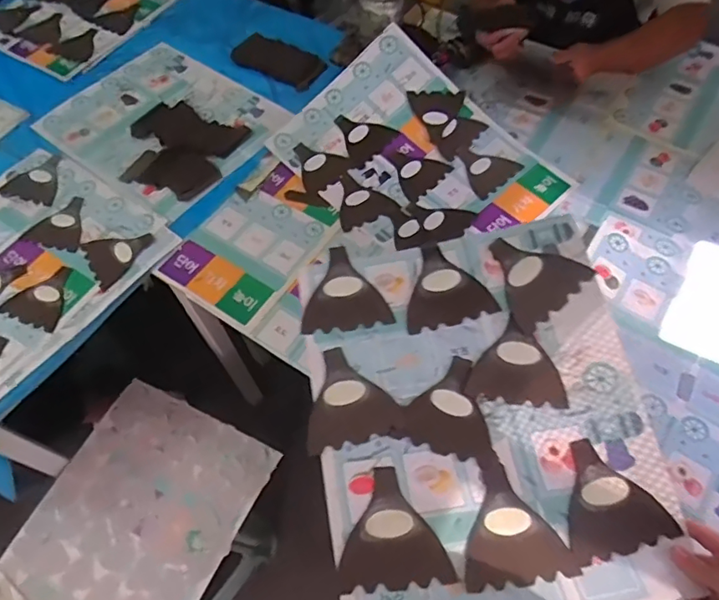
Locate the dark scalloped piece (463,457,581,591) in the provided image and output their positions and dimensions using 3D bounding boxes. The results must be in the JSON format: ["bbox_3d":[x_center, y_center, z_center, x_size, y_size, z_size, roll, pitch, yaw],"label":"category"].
[{"bbox_3d":[0.158,0.237,0.574,0.111,0.010,0.119,-10,62,-3],"label":"dark scalloped piece"}]

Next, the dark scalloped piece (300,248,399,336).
[{"bbox_3d":[-0.022,-0.014,0.699,0.110,0.021,0.110,-10,62,-3],"label":"dark scalloped piece"}]

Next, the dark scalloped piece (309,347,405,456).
[{"bbox_3d":[-0.013,0.115,0.645,0.106,0.012,0.117,-13,63,-4],"label":"dark scalloped piece"}]

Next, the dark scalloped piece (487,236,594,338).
[{"bbox_3d":[0.209,-0.033,0.669,0.103,0.007,0.113,-45,69,8],"label":"dark scalloped piece"}]

